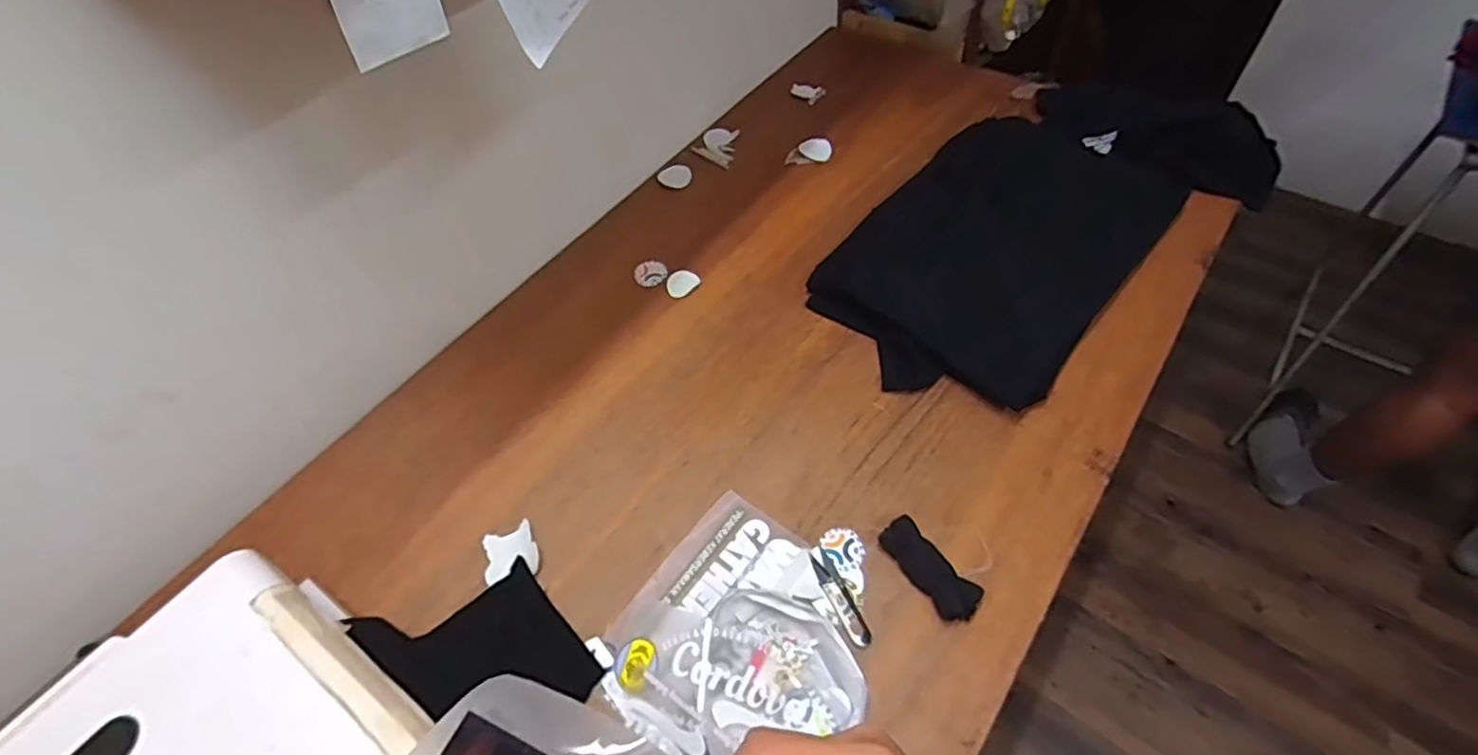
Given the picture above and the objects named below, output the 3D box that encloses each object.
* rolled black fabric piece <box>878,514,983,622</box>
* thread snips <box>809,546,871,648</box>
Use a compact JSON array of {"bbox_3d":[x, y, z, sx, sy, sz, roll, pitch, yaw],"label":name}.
[{"bbox_3d":[0.224,0.224,0.796,0.048,0.026,0.129,-34,59,-18],"label":"rolled black fabric piece"},{"bbox_3d":[0.118,0.255,0.791,0.029,0.014,0.121,-23,56,-11],"label":"thread snips"}]

